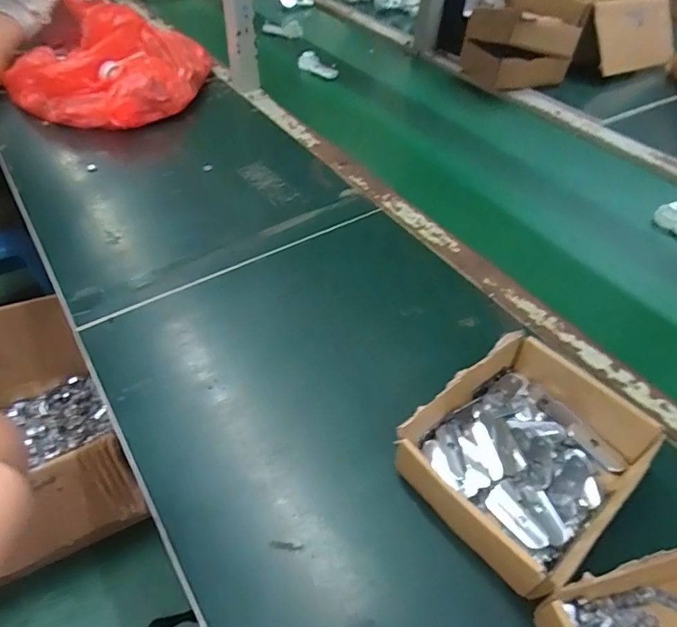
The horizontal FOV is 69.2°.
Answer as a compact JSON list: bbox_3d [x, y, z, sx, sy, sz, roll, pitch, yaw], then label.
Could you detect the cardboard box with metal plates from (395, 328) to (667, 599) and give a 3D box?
[{"bbox_3d":[0.155,0.109,0.401,0.181,0.049,0.146,-32,55,-28],"label":"cardboard box with metal plates"}]

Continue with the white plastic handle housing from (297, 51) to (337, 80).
[{"bbox_3d":[-0.041,-0.504,1.004,0.088,0.032,0.028,28,51,4],"label":"white plastic handle housing"}]

